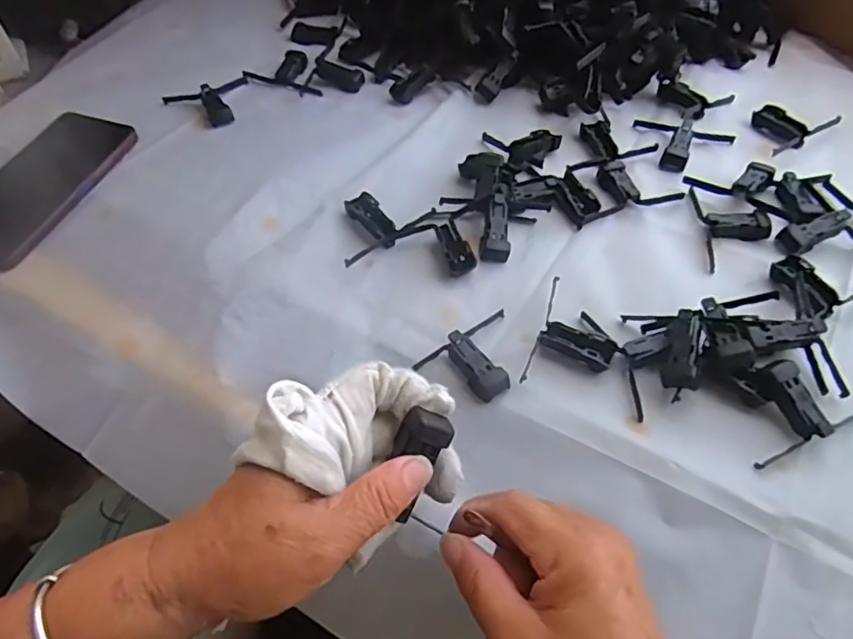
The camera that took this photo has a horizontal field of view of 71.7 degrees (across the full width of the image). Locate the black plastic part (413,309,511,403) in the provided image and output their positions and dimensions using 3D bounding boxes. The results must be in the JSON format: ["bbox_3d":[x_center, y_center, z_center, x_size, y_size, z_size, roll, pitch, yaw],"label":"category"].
[{"bbox_3d":[0.035,0.026,0.377,0.069,0.012,0.050,-28,63,-19],"label":"black plastic part"}]

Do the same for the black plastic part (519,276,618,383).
[{"bbox_3d":[0.097,0.015,0.384,0.050,0.014,0.078,20,59,10],"label":"black plastic part"}]

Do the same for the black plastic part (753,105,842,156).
[{"bbox_3d":[0.308,-0.170,0.509,0.078,0.011,0.049,-27,62,-18],"label":"black plastic part"}]

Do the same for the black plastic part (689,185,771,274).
[{"bbox_3d":[0.230,-0.071,0.440,0.049,0.012,0.079,3,57,-1],"label":"black plastic part"}]

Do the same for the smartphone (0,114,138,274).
[{"bbox_3d":[-0.313,-0.110,0.479,0.086,0.006,0.164,17,58,9],"label":"smartphone"}]

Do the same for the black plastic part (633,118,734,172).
[{"bbox_3d":[0.216,-0.149,0.495,0.081,0.011,0.061,18,58,9],"label":"black plastic part"}]

